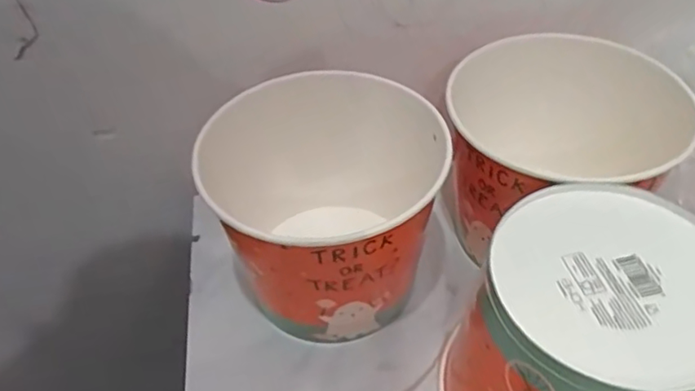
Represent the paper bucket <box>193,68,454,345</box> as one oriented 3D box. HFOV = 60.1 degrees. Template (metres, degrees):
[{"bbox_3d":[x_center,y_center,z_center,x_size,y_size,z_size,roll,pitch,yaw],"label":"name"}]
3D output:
[{"bbox_3d":[-0.018,0.013,0.437,0.169,0.134,0.160,-2,46,2],"label":"paper bucket"}]

